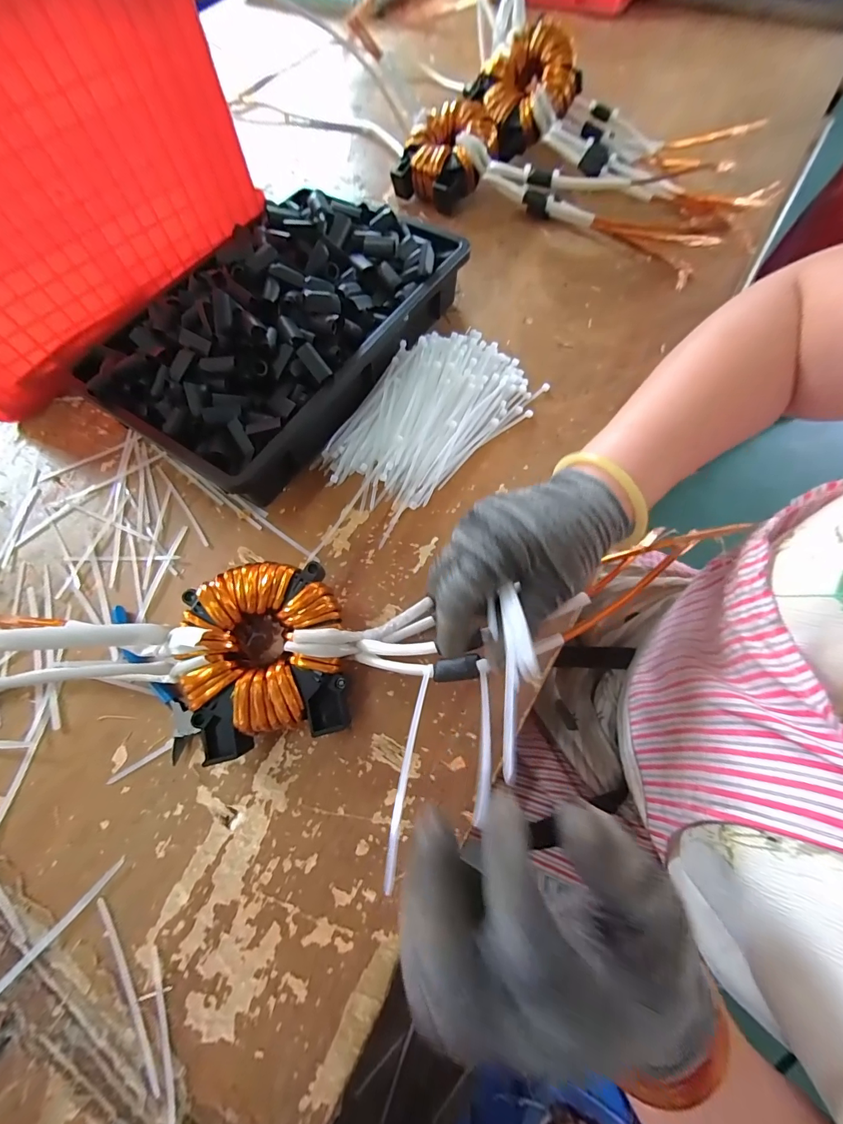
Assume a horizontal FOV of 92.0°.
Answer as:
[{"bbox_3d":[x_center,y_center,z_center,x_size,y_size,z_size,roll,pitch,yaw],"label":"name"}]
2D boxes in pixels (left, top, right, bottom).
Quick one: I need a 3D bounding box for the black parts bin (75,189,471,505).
[{"bbox_3d":[-0.137,-0.245,0.419,0.234,0.093,0.361,33,73,14],"label":"black parts bin"}]

